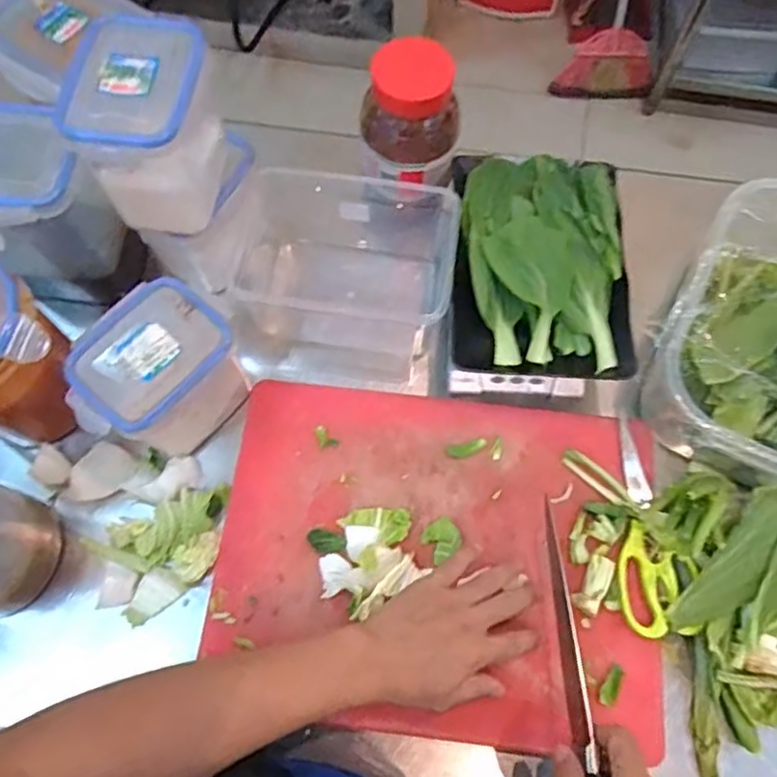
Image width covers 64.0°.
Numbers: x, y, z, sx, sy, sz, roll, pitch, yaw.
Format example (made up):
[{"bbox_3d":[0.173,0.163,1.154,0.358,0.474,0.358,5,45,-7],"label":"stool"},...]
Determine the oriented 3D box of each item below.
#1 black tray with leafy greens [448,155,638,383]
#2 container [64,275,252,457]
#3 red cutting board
[{"bbox_3d":[0.148,-0.131,0.607,0.165,0.048,0.238,2,69,1],"label":"black tray with leafy greens"},{"bbox_3d":[-0.206,-0.007,0.569,0.095,0.126,0.135,34,73,13],"label":"container"},{"bbox_3d":[0.044,0.149,0.565,0.388,0.018,0.292,6,69,3],"label":"red cutting board"}]

